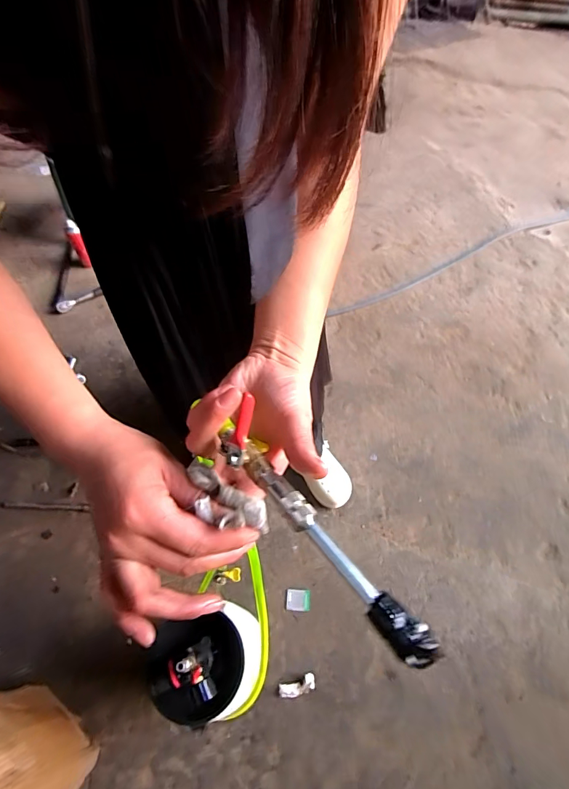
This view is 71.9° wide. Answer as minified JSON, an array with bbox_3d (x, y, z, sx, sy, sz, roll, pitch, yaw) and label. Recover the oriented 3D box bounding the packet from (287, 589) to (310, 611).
[{"bbox_3d":[0.033,0.497,0.948,0.055,0.005,0.046,2,59,2],"label":"packet"}]

